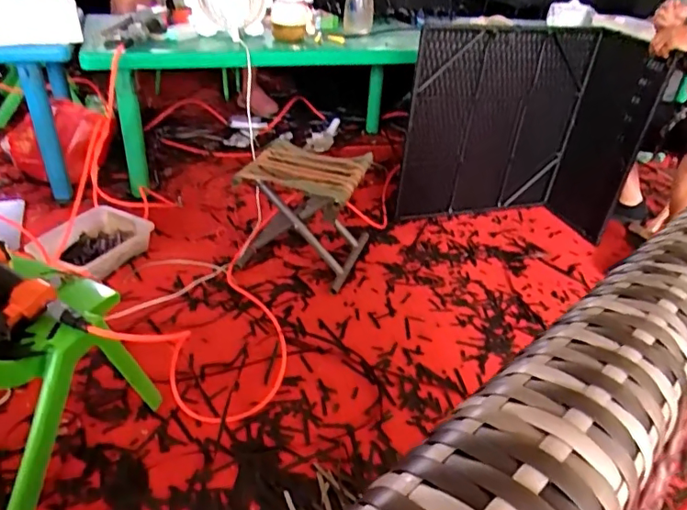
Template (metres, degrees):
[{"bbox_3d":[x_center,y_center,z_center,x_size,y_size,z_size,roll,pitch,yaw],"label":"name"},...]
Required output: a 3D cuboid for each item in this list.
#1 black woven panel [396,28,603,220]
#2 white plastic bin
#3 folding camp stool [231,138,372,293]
[{"bbox_3d":[0.478,-0.385,1.652,0.602,0.589,0.055,-6,34,-16],"label":"black woven panel"},{"bbox_3d":[-0.672,-0.029,1.427,0.213,0.082,0.276,18,35,20],"label":"white plastic bin"},{"bbox_3d":[-0.104,-0.124,1.442,0.300,0.298,0.284,11,33,10],"label":"folding camp stool"}]

